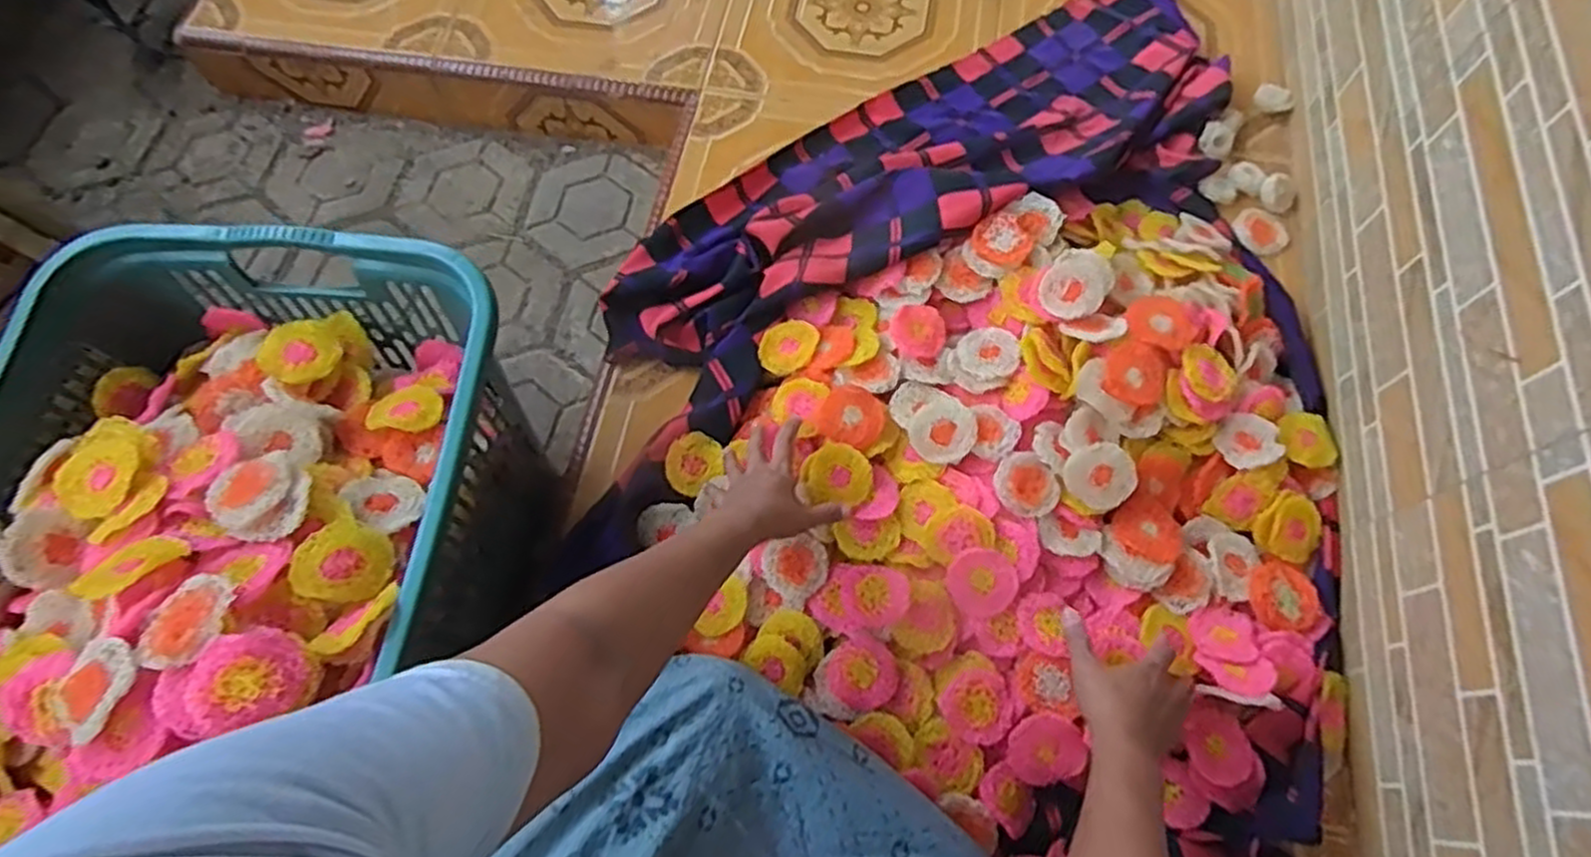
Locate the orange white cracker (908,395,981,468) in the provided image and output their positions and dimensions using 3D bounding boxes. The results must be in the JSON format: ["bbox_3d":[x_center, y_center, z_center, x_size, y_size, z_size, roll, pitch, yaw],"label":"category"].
[{"bbox_3d":[0.152,0.000,0.788,0.065,0.009,0.071,0,67,1],"label":"orange white cracker"}]

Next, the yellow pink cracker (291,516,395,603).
[{"bbox_3d":[-0.346,0.101,0.596,0.064,0.008,0.066,18,47,-21],"label":"yellow pink cracker"}]

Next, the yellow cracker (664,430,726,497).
[{"bbox_3d":[-0.108,0.036,0.822,0.064,0.012,0.060,0,67,1],"label":"yellow cracker"}]

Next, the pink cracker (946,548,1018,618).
[{"bbox_3d":[0.177,0.146,0.733,0.061,0.014,0.063,0,90,6],"label":"pink cracker"}]

